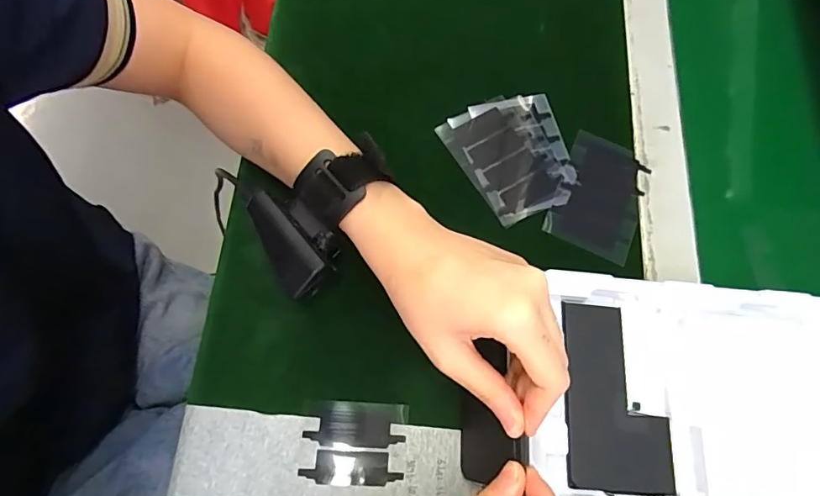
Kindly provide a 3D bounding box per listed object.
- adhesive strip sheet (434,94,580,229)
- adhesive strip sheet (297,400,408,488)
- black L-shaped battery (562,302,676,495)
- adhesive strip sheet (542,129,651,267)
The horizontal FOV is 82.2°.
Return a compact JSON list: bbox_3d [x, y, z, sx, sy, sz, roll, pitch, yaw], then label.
[{"bbox_3d":[0.079,-0.070,0.356,0.086,0.004,0.096,-21,75,-11],"label":"adhesive strip sheet"},{"bbox_3d":[-0.034,0.118,0.284,0.061,0.004,0.046,5,71,-5],"label":"adhesive strip sheet"},{"bbox_3d":[0.125,0.089,0.284,0.063,0.007,0.105,6,71,-4],"label":"black L-shaped battery"},{"bbox_3d":[0.143,-0.040,0.354,0.062,0.005,0.093,23,70,3],"label":"adhesive strip sheet"}]

